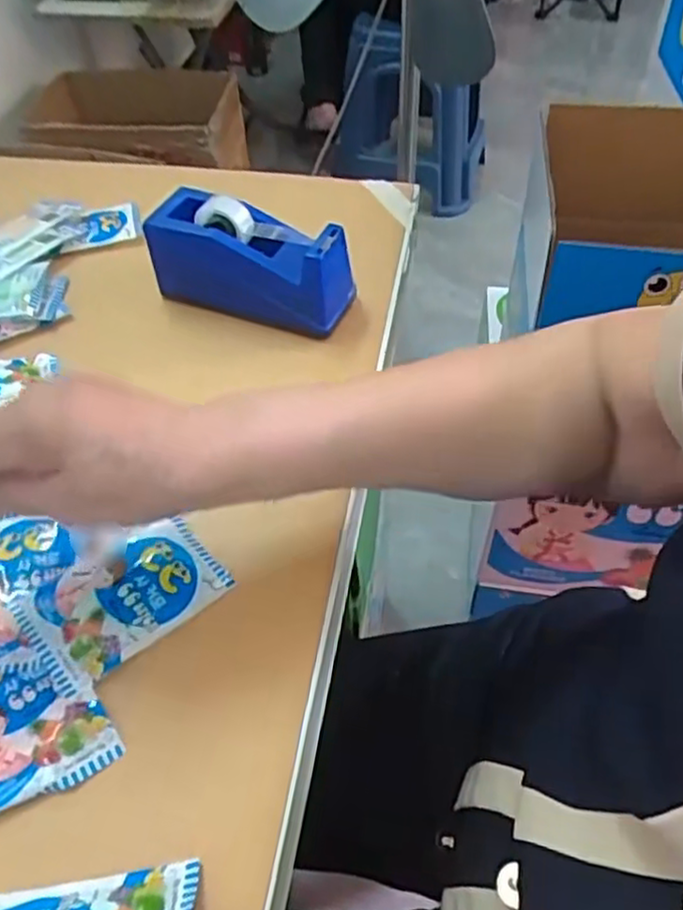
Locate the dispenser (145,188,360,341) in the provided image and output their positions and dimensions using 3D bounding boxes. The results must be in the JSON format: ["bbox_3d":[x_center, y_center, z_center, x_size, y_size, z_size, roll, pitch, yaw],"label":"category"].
[{"bbox_3d":[-0.068,-0.146,0.528,0.153,0.079,0.054,16,53,15],"label":"dispenser"}]

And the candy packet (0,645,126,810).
[{"bbox_3d":[-0.159,0.126,0.343,0.065,0.008,0.094,-30,55,-20],"label":"candy packet"}]

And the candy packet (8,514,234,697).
[{"bbox_3d":[-0.120,0.075,0.379,0.098,0.005,0.068,-38,58,-25],"label":"candy packet"}]

